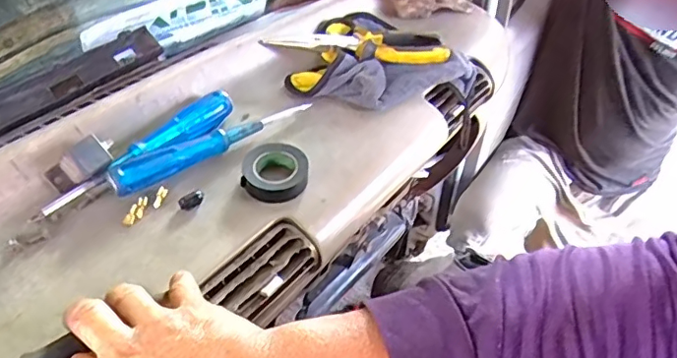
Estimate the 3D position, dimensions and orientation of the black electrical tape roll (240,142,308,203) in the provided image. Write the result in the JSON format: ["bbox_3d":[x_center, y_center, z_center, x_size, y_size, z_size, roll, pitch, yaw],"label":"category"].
[{"bbox_3d":[-0.055,-0.007,0.475,0.054,0.021,0.054,2,46,-2],"label":"black electrical tape roll"}]

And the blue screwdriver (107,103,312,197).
[{"bbox_3d":[-0.109,-0.034,0.482,0.184,0.019,0.027,-26,53,-26],"label":"blue screwdriver"}]

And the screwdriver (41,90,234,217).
[{"bbox_3d":[-0.169,-0.027,0.481,0.184,0.028,0.026,-32,55,-30],"label":"screwdriver"}]

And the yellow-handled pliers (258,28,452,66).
[{"bbox_3d":[0.020,-0.149,0.601,0.197,0.024,0.037,6,46,3],"label":"yellow-handled pliers"}]

